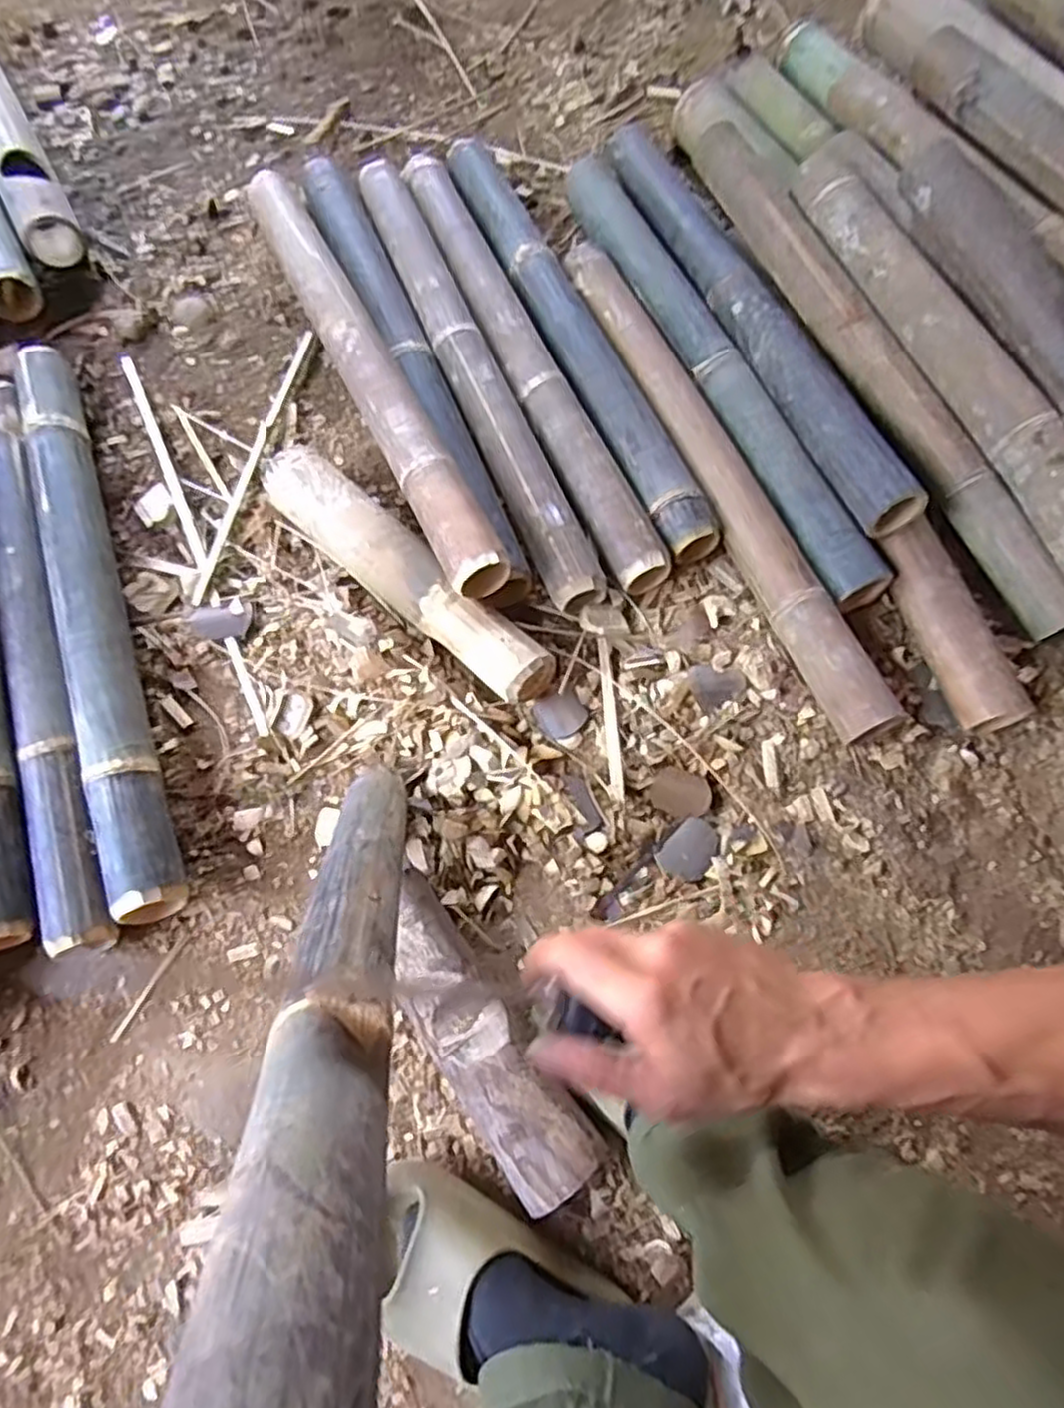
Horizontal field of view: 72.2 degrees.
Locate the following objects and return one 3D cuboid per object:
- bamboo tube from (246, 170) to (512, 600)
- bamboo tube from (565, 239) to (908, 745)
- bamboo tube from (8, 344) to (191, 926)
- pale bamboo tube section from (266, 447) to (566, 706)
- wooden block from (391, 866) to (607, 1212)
[{"bbox_3d":[-0.185,-0.379,0.774,0.064,0.050,0.640,-25,72,-8],"label":"bamboo tube"},{"bbox_3d":[0.188,-0.257,0.777,0.064,0.068,0.658,-22,72,-7],"label":"bamboo tube"},{"bbox_3d":[-0.451,-0.104,0.738,0.066,0.066,0.661,-21,72,-6],"label":"bamboo tube"},{"bbox_3d":[-0.129,-0.131,0.739,0.364,0.066,0.070,41,76,14],"label":"pale bamboo tube section"},{"bbox_3d":[-0.048,0.268,0.598,0.077,0.055,0.271,-33,73,-10],"label":"wooden block"}]

